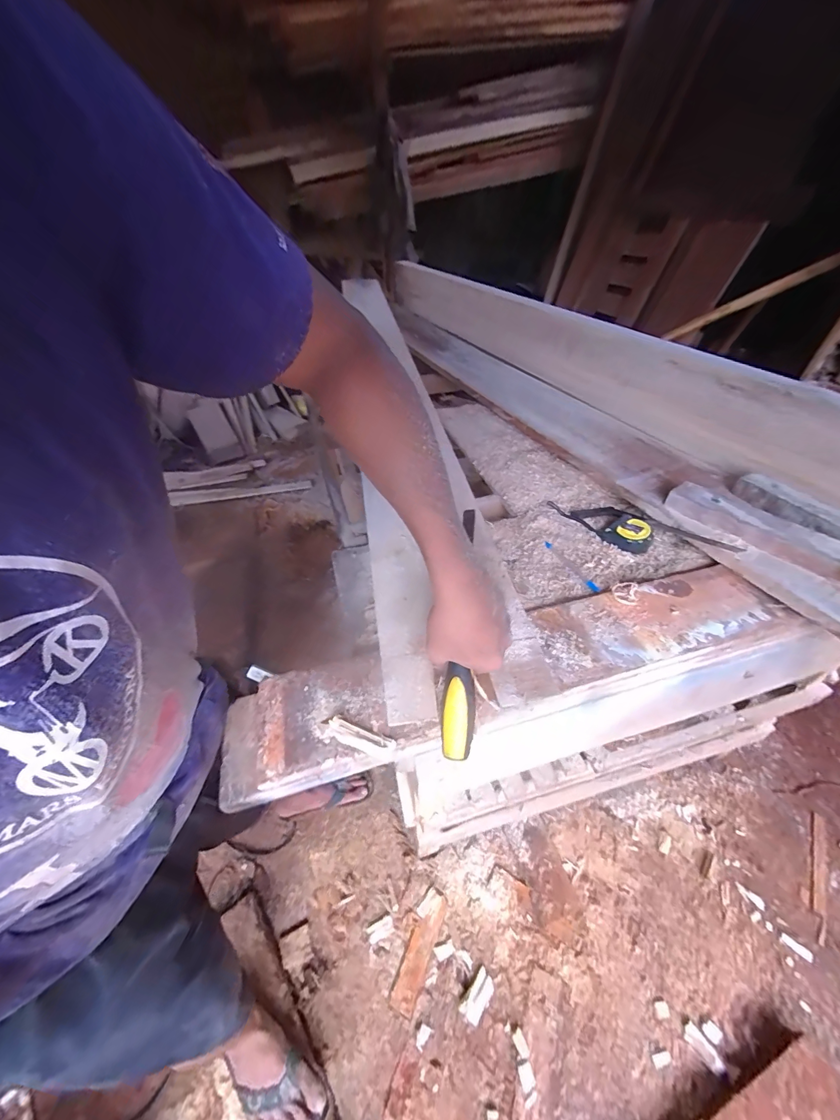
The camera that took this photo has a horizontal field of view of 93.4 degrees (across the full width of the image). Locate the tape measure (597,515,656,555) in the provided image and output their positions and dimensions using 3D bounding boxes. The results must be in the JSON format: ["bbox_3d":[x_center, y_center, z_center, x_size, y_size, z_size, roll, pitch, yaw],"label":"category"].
[{"bbox_3d":[0.354,-0.047,0.669,0.071,0.031,0.074,-23,48,-24],"label":"tape measure"}]

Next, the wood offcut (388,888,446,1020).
[{"bbox_3d":[-0.002,0.848,0.865,0.052,0.009,0.202,18,46,17],"label":"wood offcut"}]

